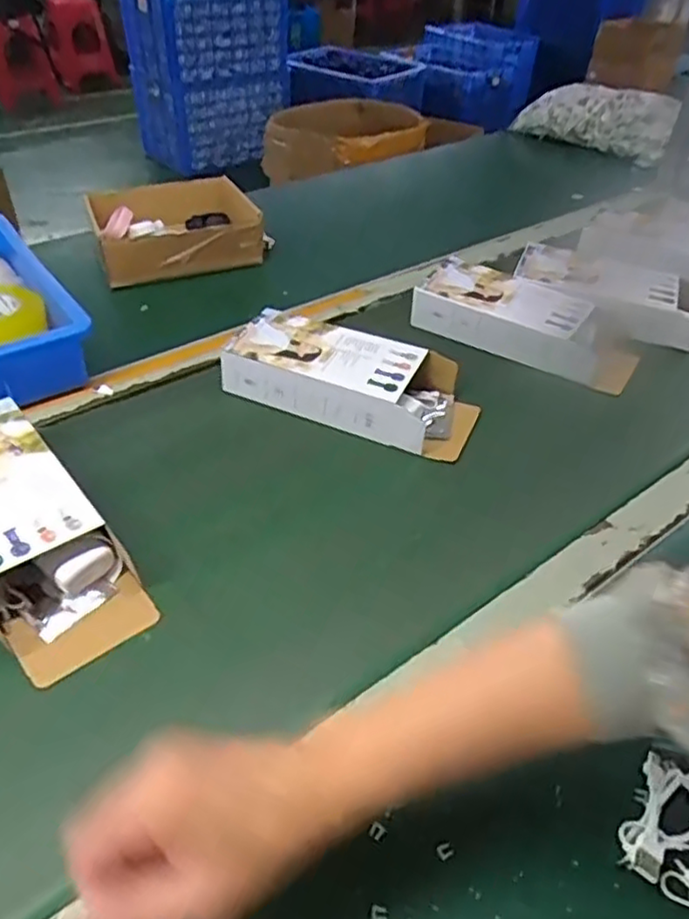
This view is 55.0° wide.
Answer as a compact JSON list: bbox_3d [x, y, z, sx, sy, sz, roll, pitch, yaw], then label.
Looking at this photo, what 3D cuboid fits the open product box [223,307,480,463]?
[{"bbox_3d":[0.009,-0.080,0.672,0.263,0.050,0.109,21,50,12],"label":"open product box"}]

